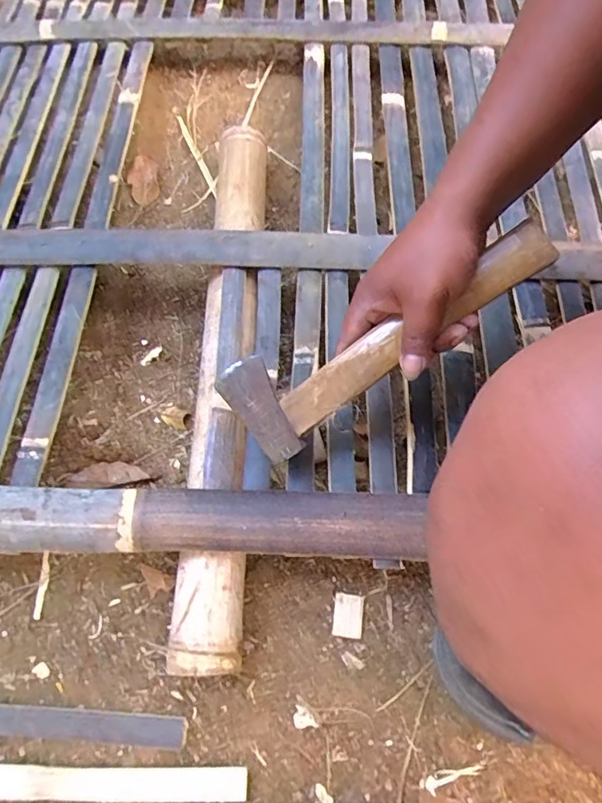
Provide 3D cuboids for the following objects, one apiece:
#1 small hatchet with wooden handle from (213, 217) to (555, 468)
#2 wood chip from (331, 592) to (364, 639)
[{"bbox_3d":[0.065,-0.052,0.396,0.270,0.028,0.081,-31,67,10],"label":"small hatchet with wooden handle"},{"bbox_3d":[0.043,0.193,0.458,0.026,0.005,0.036,8,65,3],"label":"wood chip"}]

